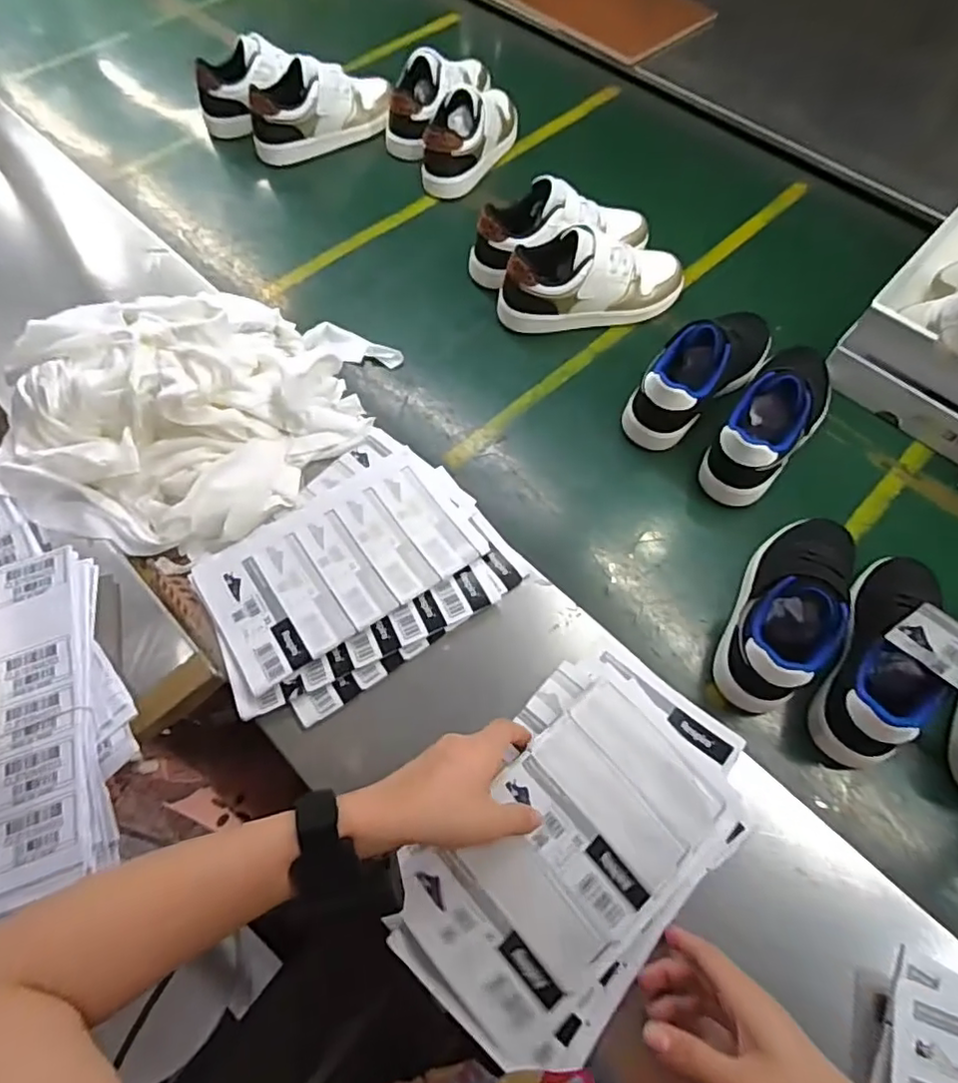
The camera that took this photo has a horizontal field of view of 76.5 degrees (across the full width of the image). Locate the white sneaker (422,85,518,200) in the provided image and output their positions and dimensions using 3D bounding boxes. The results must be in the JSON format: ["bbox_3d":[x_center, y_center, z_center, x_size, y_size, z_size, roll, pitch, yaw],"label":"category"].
[{"bbox_3d":[-0.010,-0.587,0.860,0.082,0.088,0.211,26,66,12],"label":"white sneaker"}]

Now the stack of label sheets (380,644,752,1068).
[{"bbox_3d":[0.073,0.218,0.451,0.169,0.028,0.276,39,69,17],"label":"stack of label sheets"}]

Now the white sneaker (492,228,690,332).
[{"bbox_3d":[0.140,-0.312,0.723,0.228,0.096,0.079,-4,63,-3],"label":"white sneaker"}]

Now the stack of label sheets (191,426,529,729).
[{"bbox_3d":[-0.118,0.022,0.556,0.262,0.012,0.206,-33,68,-16],"label":"stack of label sheets"}]

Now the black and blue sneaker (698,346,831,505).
[{"bbox_3d":[0.318,-0.137,0.635,0.077,0.093,0.205,35,68,15],"label":"black and blue sneaker"}]

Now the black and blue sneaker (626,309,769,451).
[{"bbox_3d":[0.250,-0.197,0.668,0.209,0.096,0.076,-41,71,-19],"label":"black and blue sneaker"}]

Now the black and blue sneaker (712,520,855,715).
[{"bbox_3d":[0.286,0.052,0.545,0.082,0.088,0.212,27,66,12],"label":"black and blue sneaker"}]

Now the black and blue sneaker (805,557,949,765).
[{"bbox_3d":[0.361,0.095,0.522,0.080,0.084,0.205,31,67,14],"label":"black and blue sneaker"}]

